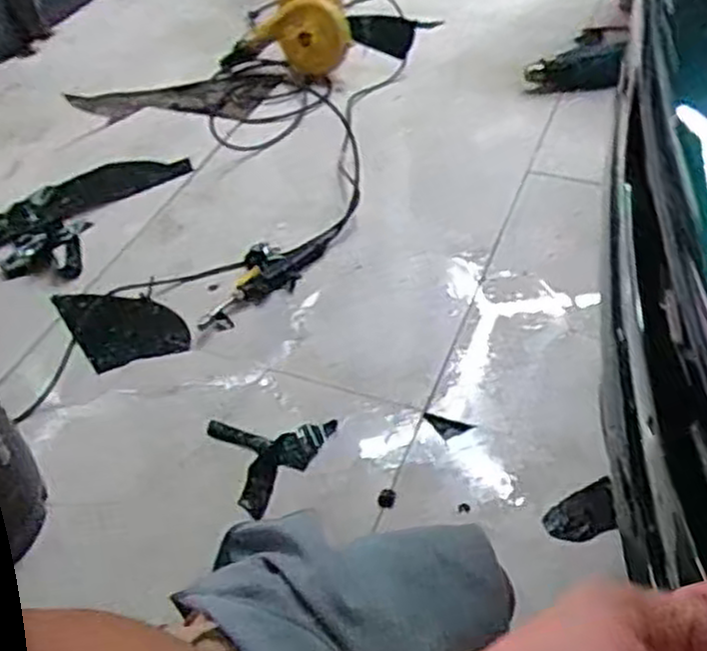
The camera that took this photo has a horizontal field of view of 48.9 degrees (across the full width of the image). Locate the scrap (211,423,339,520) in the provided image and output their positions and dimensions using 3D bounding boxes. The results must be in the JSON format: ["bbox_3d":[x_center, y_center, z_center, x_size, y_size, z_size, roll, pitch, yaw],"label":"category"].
[{"bbox_3d":[-0.110,0.187,1.018,0.168,0.014,0.127,-3,56,6],"label":"scrap"}]

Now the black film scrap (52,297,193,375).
[{"bbox_3d":[-0.356,-0.005,1.197,0.144,0.013,0.200,-24,46,-25],"label":"black film scrap"}]

